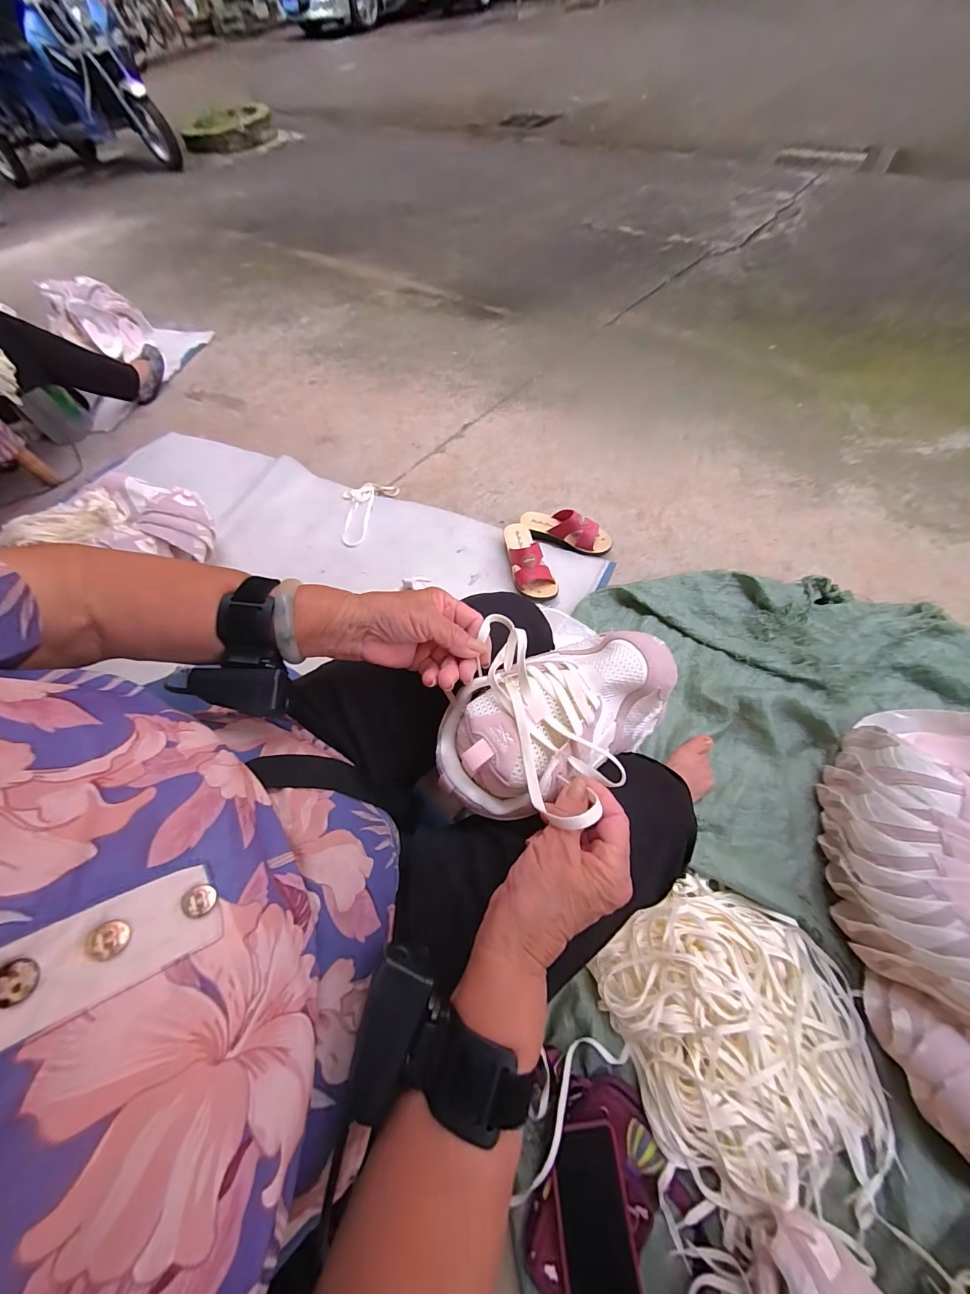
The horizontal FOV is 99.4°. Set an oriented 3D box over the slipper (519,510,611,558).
[{"bbox_3d":[0.199,-0.295,1.017,0.230,0.066,0.091,15,65,14],"label":"slipper"}]

